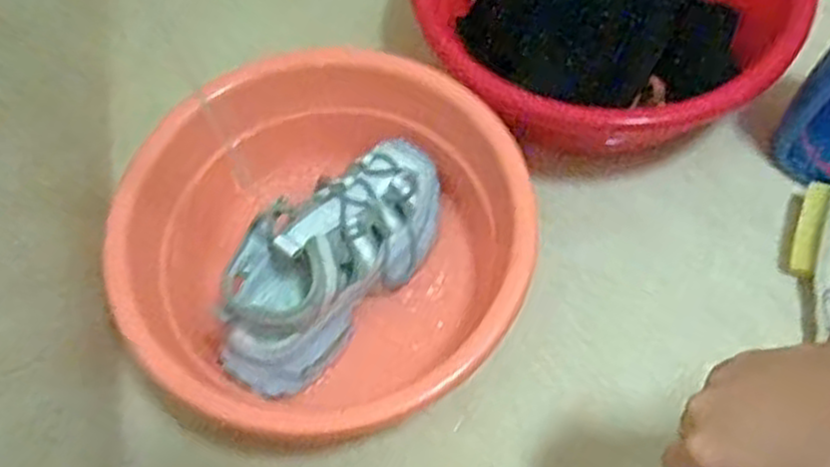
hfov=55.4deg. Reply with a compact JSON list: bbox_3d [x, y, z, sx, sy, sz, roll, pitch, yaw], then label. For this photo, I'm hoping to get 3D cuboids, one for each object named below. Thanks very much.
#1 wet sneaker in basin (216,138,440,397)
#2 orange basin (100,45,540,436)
[{"bbox_3d":[-0.072,0.017,0.694,0.108,0.113,0.258,38,71,20],"label":"wet sneaker in basin"},{"bbox_3d":[-0.083,0.002,0.694,0.331,0.128,0.277,-40,68,-16],"label":"orange basin"}]

